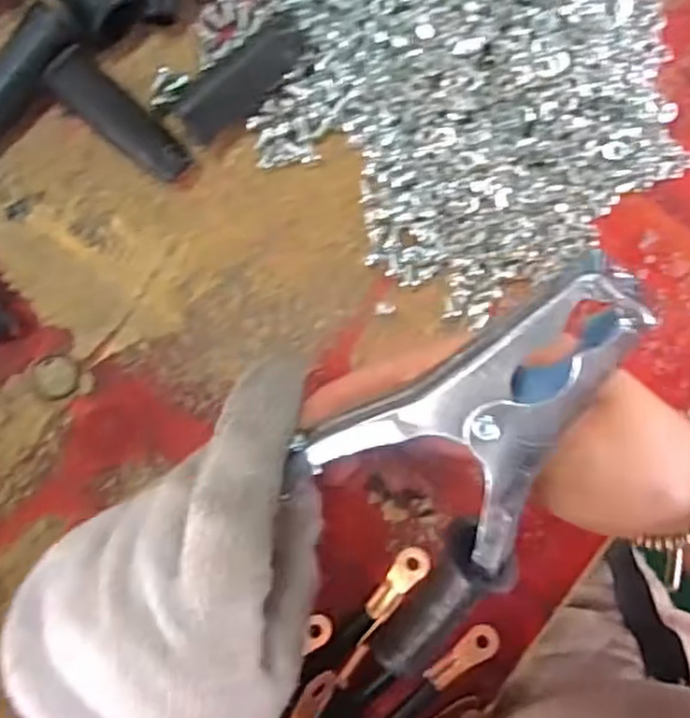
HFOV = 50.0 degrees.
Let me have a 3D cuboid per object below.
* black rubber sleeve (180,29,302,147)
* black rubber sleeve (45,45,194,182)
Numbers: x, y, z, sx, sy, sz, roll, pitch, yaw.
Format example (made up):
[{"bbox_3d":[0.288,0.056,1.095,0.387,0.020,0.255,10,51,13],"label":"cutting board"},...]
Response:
[{"bbox_3d":[-0.043,-0.115,0.306,0.058,0.014,0.019,-42,99,-4],"label":"black rubber sleeve"},{"bbox_3d":[-0.091,-0.097,0.301,0.060,0.019,0.019,43,87,-10],"label":"black rubber sleeve"}]

